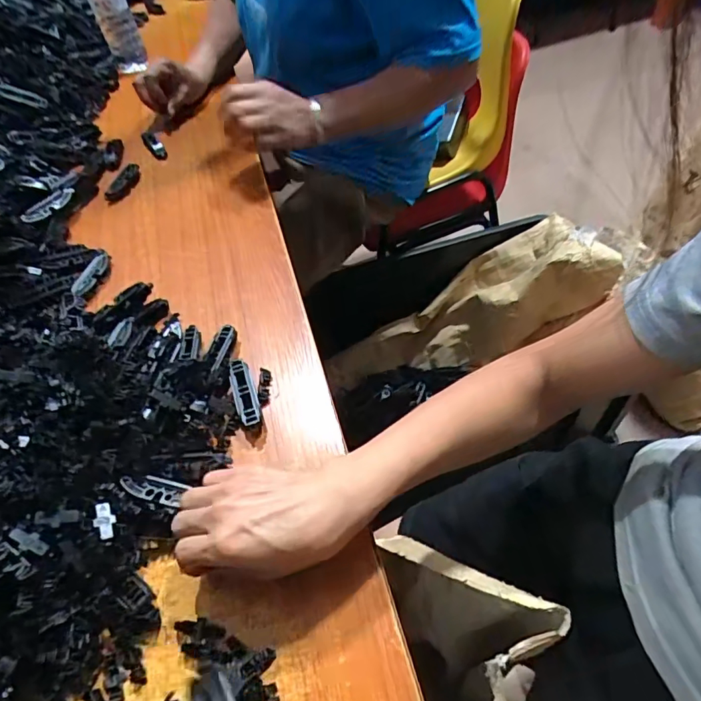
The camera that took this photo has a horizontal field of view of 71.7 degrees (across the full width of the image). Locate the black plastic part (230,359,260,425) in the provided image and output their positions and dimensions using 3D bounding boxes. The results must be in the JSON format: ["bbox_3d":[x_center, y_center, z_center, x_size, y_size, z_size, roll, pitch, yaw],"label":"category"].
[{"bbox_3d":[-0.095,0.040,0.439,0.019,0.016,0.070,-18,52,-9],"label":"black plastic part"}]

